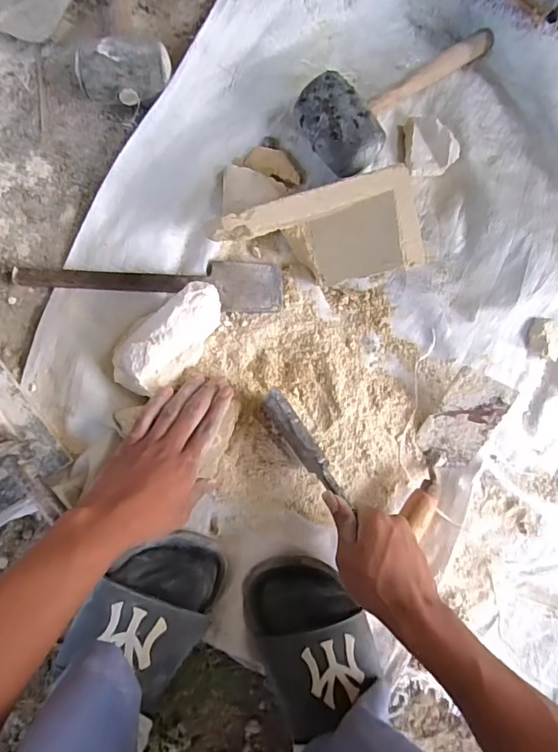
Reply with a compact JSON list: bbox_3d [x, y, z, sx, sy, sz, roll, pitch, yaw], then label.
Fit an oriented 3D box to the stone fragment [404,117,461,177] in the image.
[{"bbox_3d":[0.183,-0.275,0.574,0.058,0.028,0.067,6,83,-7],"label":"stone fragment"}]

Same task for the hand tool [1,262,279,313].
[{"bbox_3d":[-0.140,-0.099,0.519,0.291,0.015,0.054,-1,84,-7],"label":"hand tool"}]

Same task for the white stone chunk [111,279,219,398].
[{"bbox_3d":[-0.112,-0.040,0.492,0.133,0.063,0.066,-41,90,-10],"label":"white stone chunk"}]

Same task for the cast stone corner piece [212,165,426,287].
[{"bbox_3d":[0.045,-0.132,0.502,0.195,0.100,0.087,-19,87,-9],"label":"cast stone corner piece"}]

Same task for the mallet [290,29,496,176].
[{"bbox_3d":[0.153,-0.346,0.558,0.295,0.065,0.100,-40,90,-10],"label":"mallet"}]

